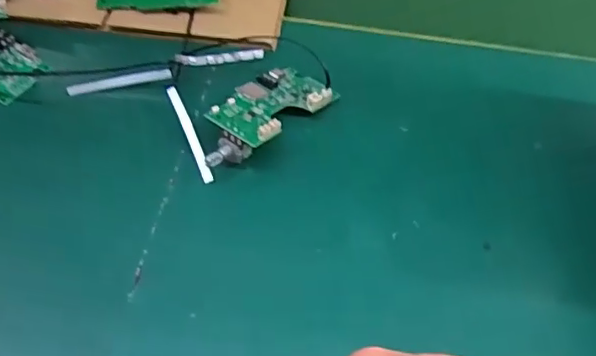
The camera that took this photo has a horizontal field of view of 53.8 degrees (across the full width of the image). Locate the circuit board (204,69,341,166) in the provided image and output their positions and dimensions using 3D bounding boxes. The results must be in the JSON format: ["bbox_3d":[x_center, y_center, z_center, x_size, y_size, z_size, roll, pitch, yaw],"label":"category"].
[{"bbox_3d":[-0.021,-0.038,0.343,0.042,0.025,0.094,34,56,23],"label":"circuit board"}]

